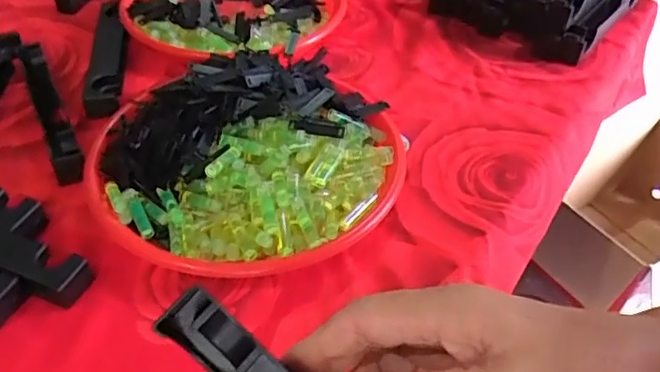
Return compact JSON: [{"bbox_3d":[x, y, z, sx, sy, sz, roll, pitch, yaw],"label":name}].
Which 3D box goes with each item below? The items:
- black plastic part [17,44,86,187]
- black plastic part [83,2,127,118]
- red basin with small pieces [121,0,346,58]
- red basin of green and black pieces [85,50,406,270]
[{"bbox_3d":[-0.259,-0.075,0.540,0.024,0.032,0.207,-20,49,-21],"label":"black plastic part"},{"bbox_3d":[-0.232,-0.143,0.617,0.030,0.031,0.195,-6,46,-8],"label":"black plastic part"},{"bbox_3d":[-0.111,-0.210,0.680,0.242,0.042,0.229,1,45,-1],"label":"red basin with small pieces"},{"bbox_3d":[-0.063,-0.027,0.479,0.242,0.064,0.215,-33,55,-30],"label":"red basin of green and black pieces"}]

